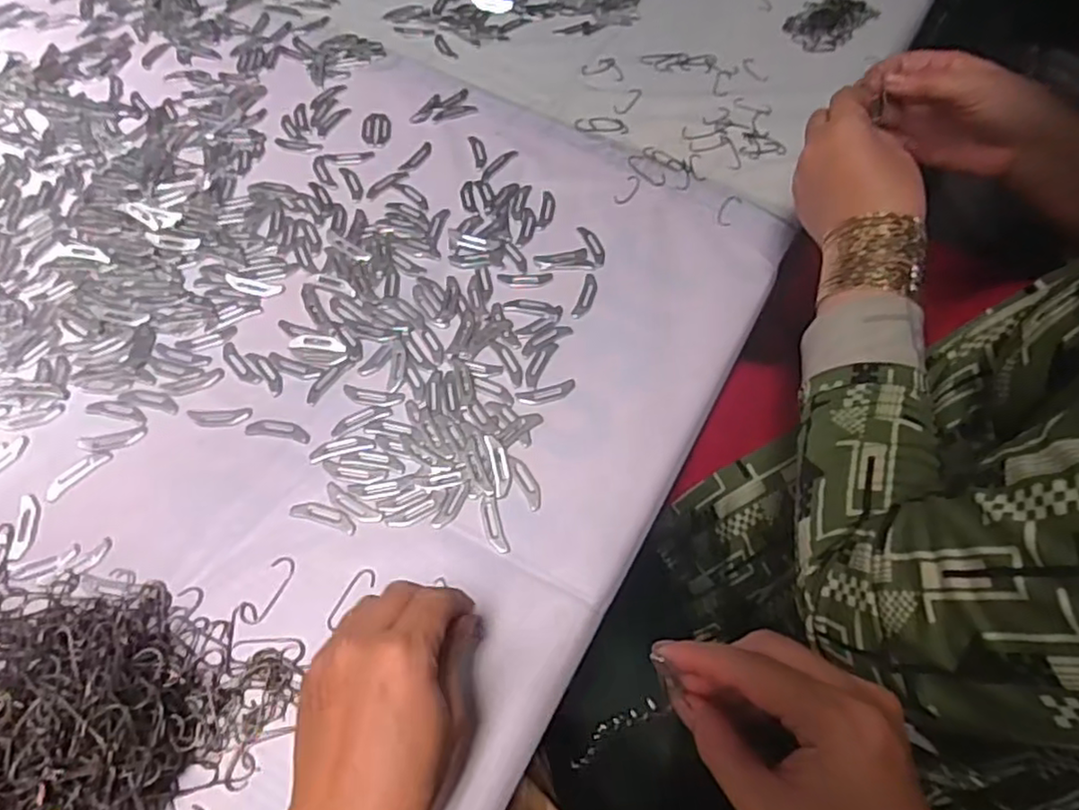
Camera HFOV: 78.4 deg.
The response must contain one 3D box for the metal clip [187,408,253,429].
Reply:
[{"bbox_3d":[-0.225,0.009,0.464,0.044,0.004,0.016,-3,61,-3],"label":"metal clip"}]

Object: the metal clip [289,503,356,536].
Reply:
[{"bbox_3d":[-0.140,0.072,0.431,0.045,0.004,0.013,16,62,7],"label":"metal clip"}]

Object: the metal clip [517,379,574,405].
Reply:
[{"bbox_3d":[0.006,-0.008,0.477,0.044,0.004,0.014,-14,62,-9],"label":"metal clip"}]

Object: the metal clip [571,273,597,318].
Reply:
[{"bbox_3d":[0.037,-0.086,0.520,0.012,0.004,0.043,18,62,8],"label":"metal clip"}]

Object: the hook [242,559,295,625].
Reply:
[{"bbox_3d":[-0.168,0.114,0.409,0.016,0.004,0.043,24,63,11],"label":"hook"}]

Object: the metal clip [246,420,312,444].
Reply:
[{"bbox_3d":[-0.181,0.017,0.460,0.046,0.004,0.015,9,61,3],"label":"metal clip"}]

